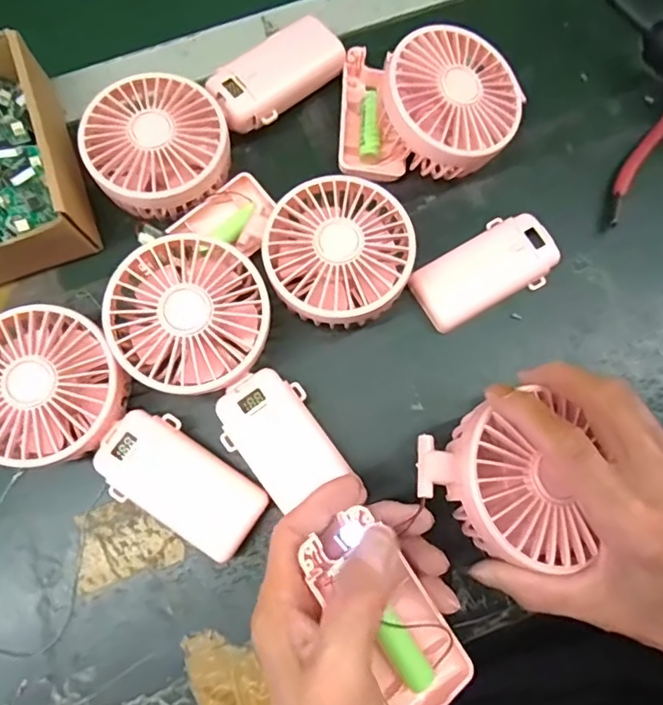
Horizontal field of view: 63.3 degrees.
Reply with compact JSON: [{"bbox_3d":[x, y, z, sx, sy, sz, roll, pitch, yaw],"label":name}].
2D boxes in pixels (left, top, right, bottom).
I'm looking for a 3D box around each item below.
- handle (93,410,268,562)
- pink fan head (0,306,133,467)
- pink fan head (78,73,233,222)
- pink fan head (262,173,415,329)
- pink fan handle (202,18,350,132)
[{"bbox_3d":[-0.085,0.074,0.307,0.092,0.030,0.048,35,80,7],"label":"handle"},{"bbox_3d":[-0.163,0.020,0.311,0.087,0.046,0.082,0,77,0],"label":"pink fan head"},{"bbox_3d":[-0.109,-0.129,0.344,0.086,0.041,0.086,0,77,0],"label":"pink fan head"},{"bbox_3d":[0.004,-0.058,0.328,0.084,0.038,0.087,0,75,1],"label":"pink fan head"},{"bbox_3d":[-0.037,-0.188,0.371,0.094,0.032,0.045,-37,80,-7],"label":"pink fan handle"}]

